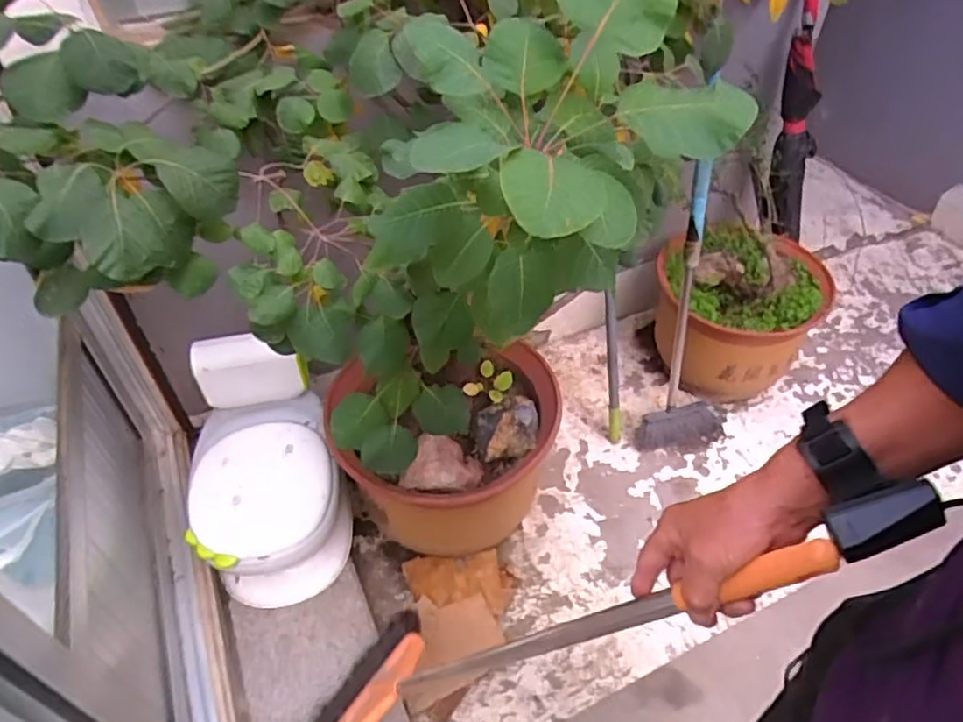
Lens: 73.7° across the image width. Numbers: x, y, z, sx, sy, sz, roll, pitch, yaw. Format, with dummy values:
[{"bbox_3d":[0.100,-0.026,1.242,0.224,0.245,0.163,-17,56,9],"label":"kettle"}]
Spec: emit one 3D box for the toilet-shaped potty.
[{"bbox_3d":[-0.409,0.214,1.212,0.264,0.345,0.362,-16,47,-16],"label":"toilet-shaped potty"}]

